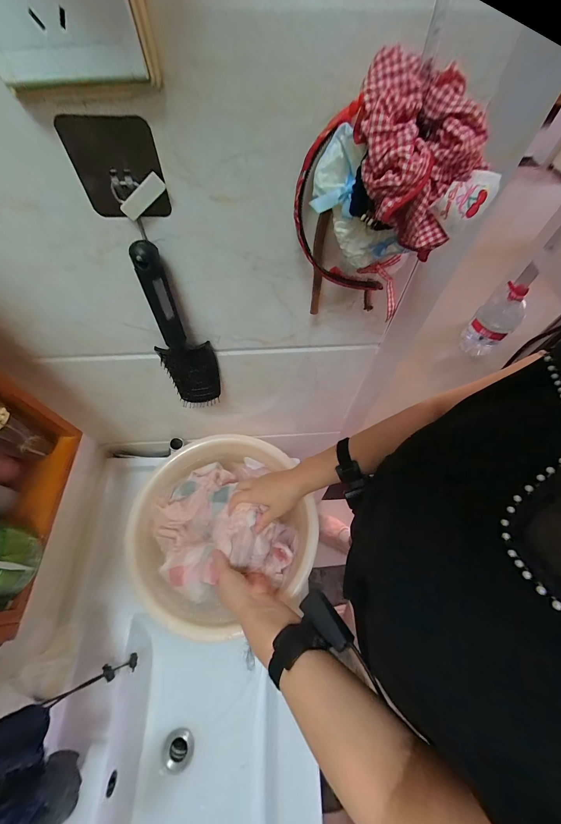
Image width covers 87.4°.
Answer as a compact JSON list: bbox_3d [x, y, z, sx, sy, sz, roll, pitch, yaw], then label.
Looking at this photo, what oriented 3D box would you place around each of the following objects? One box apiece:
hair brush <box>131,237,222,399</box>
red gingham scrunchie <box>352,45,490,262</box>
[{"bbox_3d":[-0.125,-0.087,0.371,0.067,0.248,0.028,-17,63,-10],"label":"hair brush"},{"bbox_3d":[0.082,-0.148,0.180,0.072,0.081,0.052,-2,61,-2],"label":"red gingham scrunchie"}]

